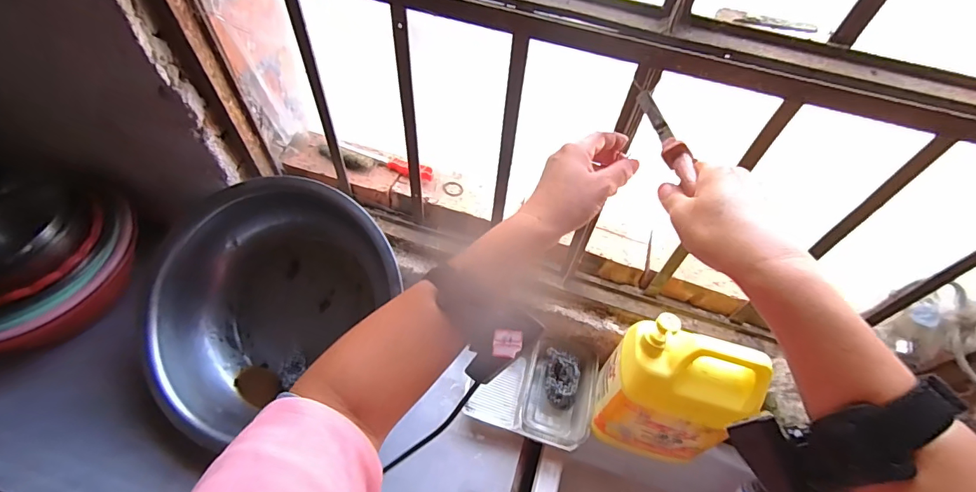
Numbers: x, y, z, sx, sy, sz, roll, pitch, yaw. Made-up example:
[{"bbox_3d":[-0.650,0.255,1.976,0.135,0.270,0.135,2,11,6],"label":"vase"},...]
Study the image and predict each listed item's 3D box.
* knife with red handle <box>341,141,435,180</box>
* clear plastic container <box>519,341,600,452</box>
[{"bbox_3d":[-0.194,-0.166,0.847,0.201,0.020,0.034,23,56,11],"label":"knife with red handle"},{"bbox_3d":[0.126,0.252,0.788,0.114,0.057,0.159,15,55,6],"label":"clear plastic container"}]

